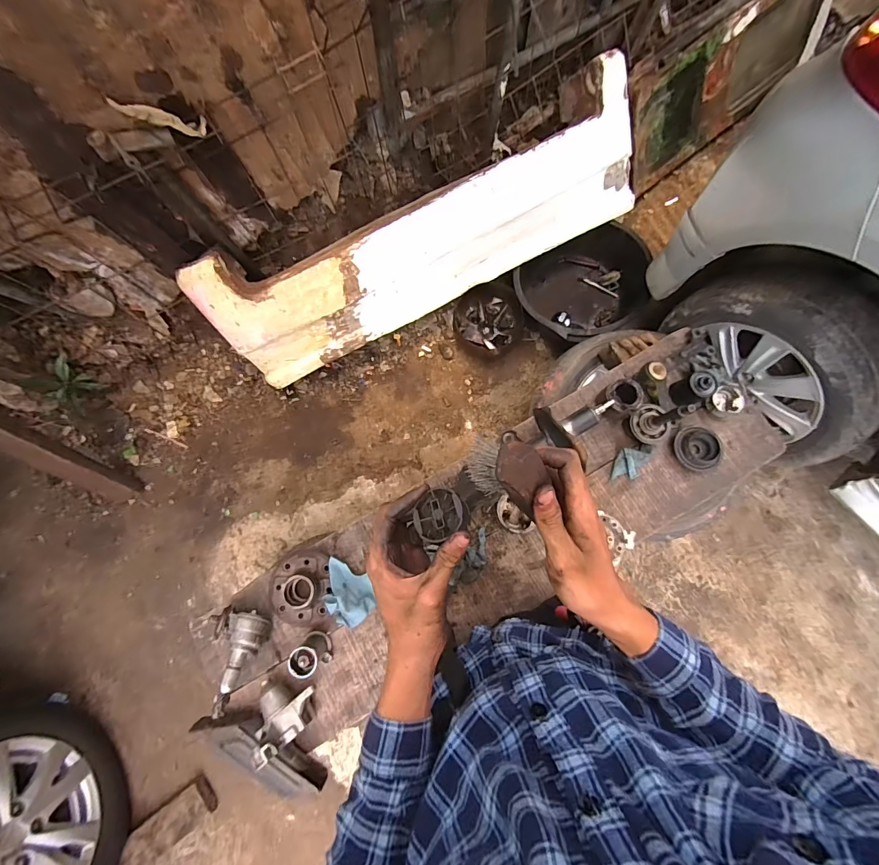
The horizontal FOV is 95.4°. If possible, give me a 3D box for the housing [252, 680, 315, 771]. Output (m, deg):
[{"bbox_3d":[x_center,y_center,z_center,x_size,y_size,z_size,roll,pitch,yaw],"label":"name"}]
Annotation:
[{"bbox_3d":[-0.291,0.538,0.730,0.102,0.078,0.132,12,32,-8],"label":"housing"}]

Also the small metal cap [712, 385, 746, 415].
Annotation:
[{"bbox_3d":[0.629,-0.070,0.872,0.060,0.036,0.065,-11,74,0],"label":"small metal cap"}]

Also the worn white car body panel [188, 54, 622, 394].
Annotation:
[{"bbox_3d":[-0.045,-0.620,1.251,1.386,0.492,0.213,-25,49,-6],"label":"worn white car body panel"}]

